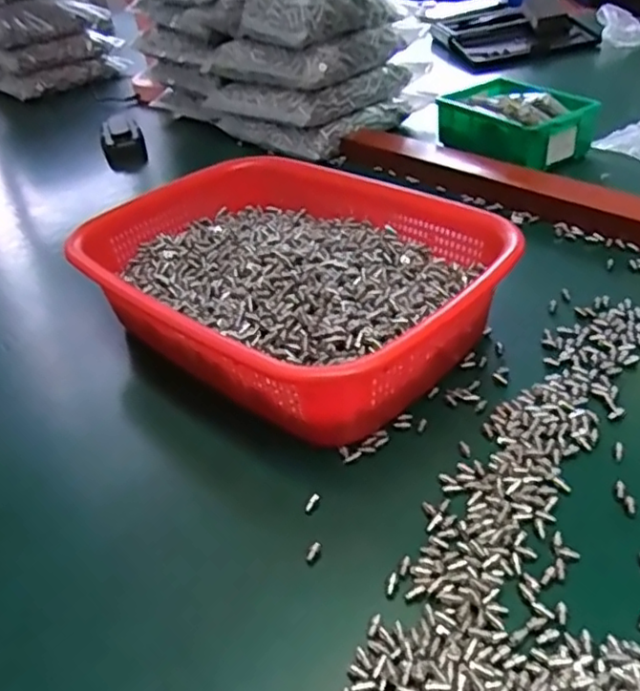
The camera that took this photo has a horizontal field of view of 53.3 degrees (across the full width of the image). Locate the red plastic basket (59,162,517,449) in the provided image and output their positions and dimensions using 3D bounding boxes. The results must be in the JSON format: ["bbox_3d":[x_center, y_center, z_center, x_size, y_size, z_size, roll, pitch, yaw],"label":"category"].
[{"bbox_3d":[-0.024,-0.054,0.451,0.291,0.065,0.211,27,49,36],"label":"red plastic basket"}]

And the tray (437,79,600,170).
[{"bbox_3d":[0.206,-0.239,0.677,0.104,0.053,0.153,-23,40,-19],"label":"tray"}]

